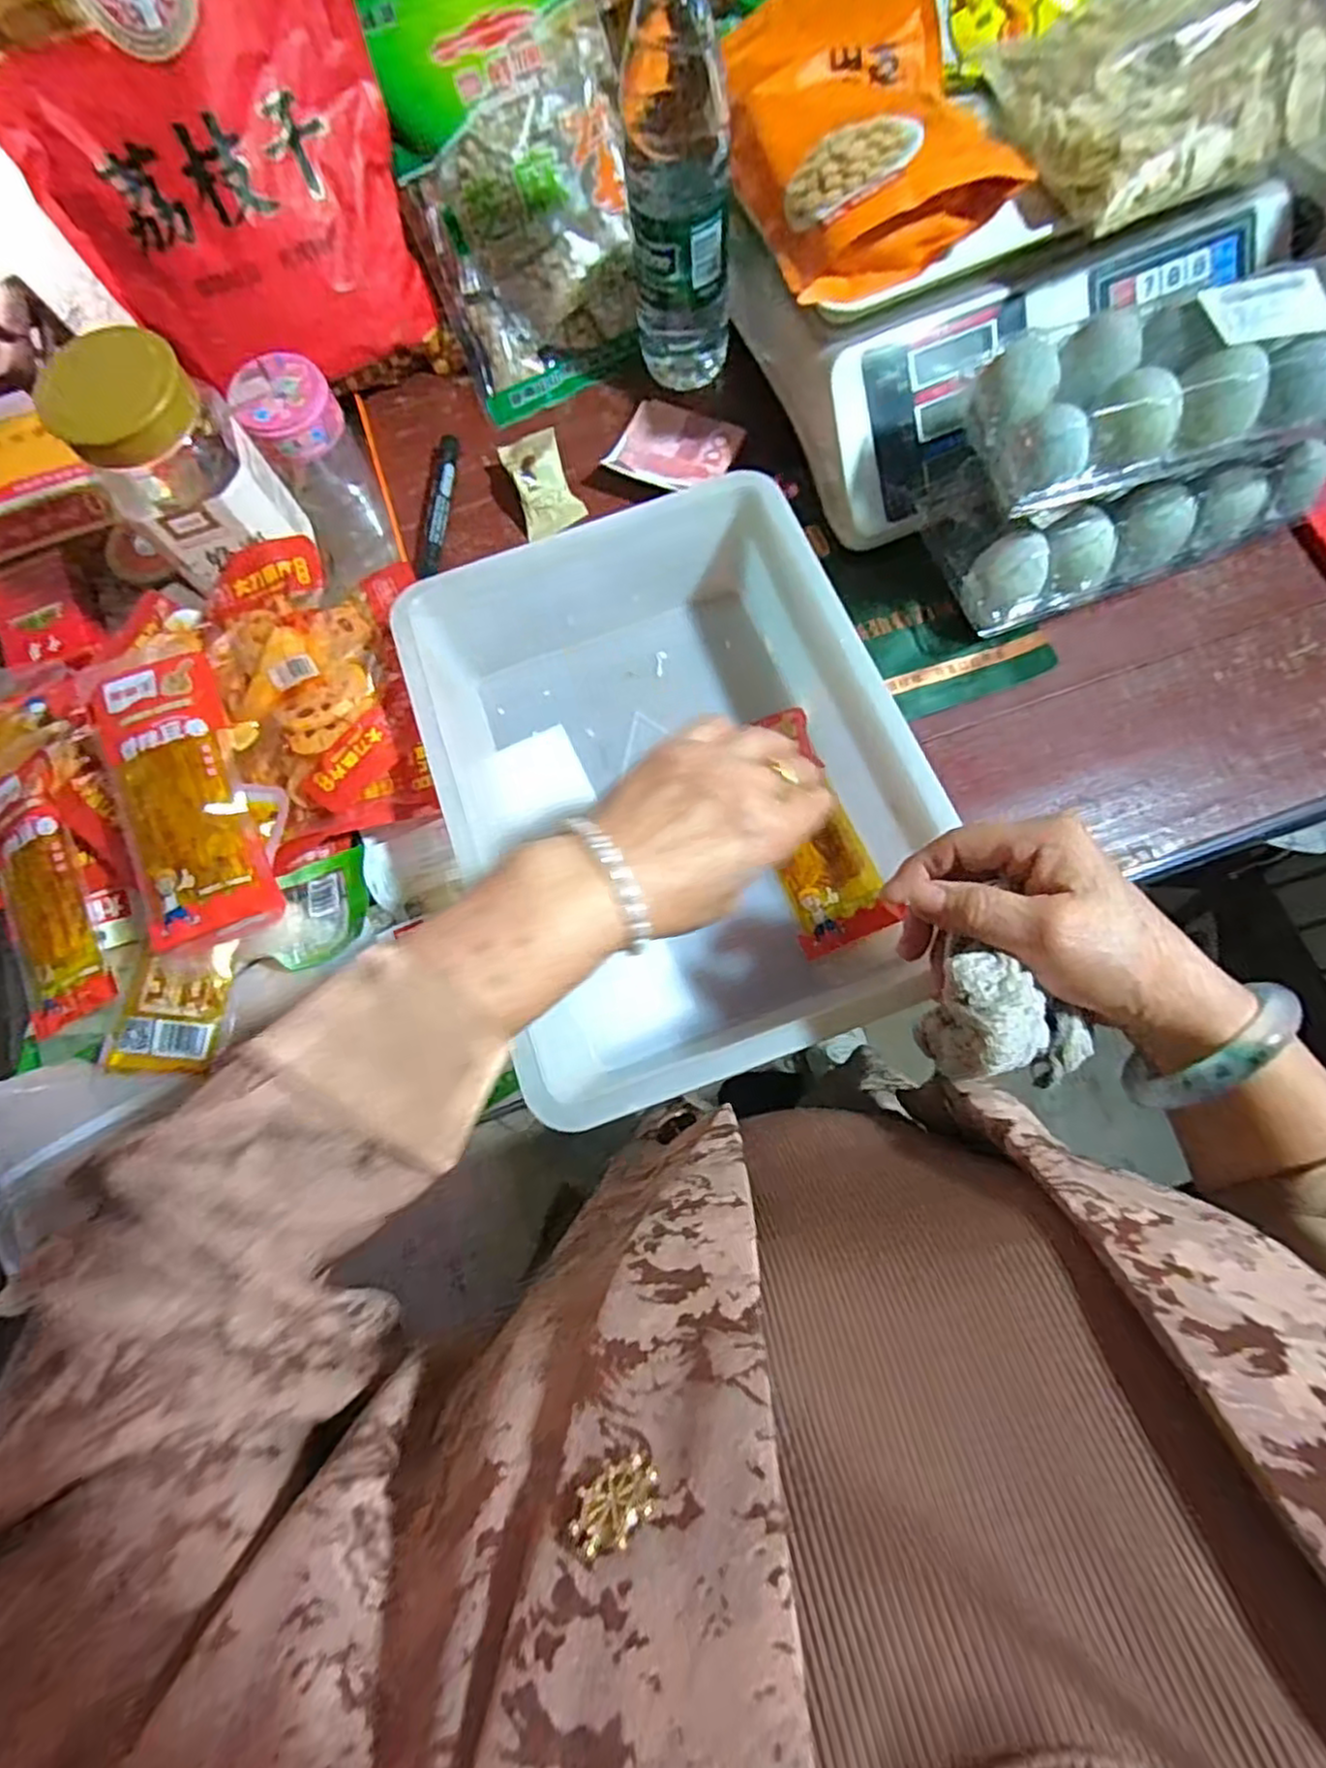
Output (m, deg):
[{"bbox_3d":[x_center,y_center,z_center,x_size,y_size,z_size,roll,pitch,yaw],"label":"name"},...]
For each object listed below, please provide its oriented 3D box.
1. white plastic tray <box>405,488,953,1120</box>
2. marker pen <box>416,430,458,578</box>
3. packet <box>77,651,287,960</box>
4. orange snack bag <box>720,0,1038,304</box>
[{"bbox_3d":[0.002,-0.061,0.430,0.243,0.101,0.338,-20,75,-4],"label":"white plastic tray"},{"bbox_3d":[-0.164,-0.281,0.529,0.017,0.013,0.122,3,75,3],"label":"marker pen"},{"bbox_3d":[-0.264,-0.057,0.391,0.068,0.029,0.184,-25,75,-5],"label":"packet"},{"bbox_3d":[0.112,-0.455,0.426,0.138,0.046,0.218,-14,75,-2],"label":"orange snack bag"}]

